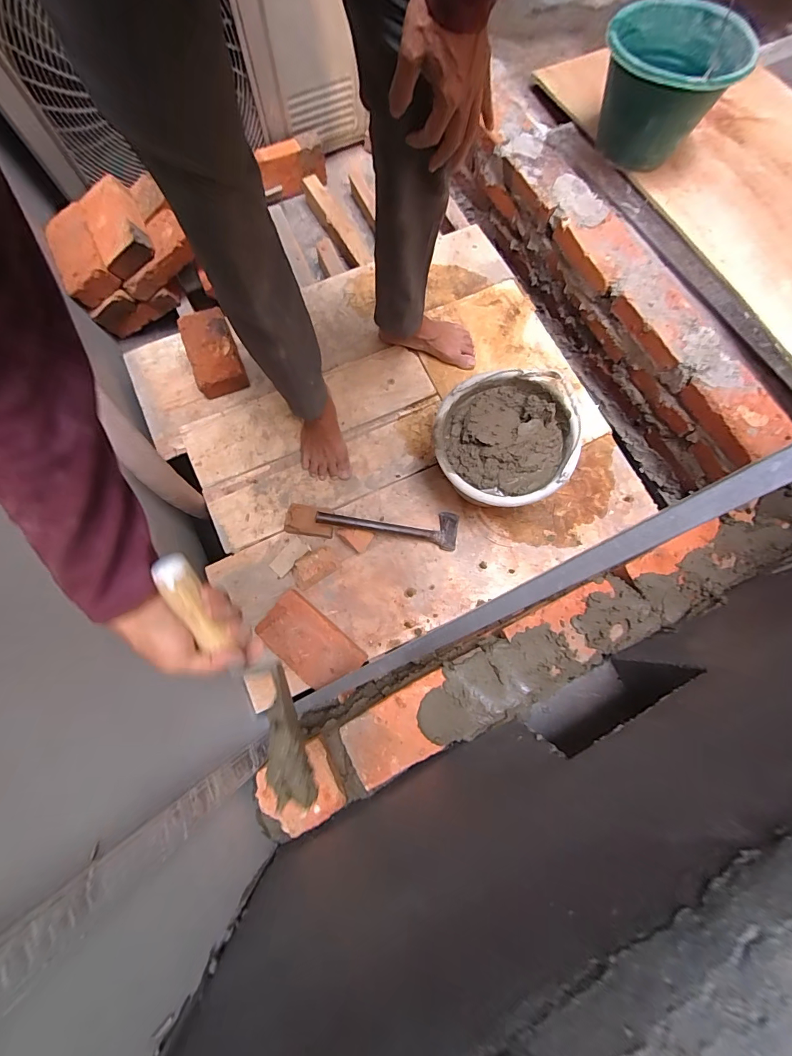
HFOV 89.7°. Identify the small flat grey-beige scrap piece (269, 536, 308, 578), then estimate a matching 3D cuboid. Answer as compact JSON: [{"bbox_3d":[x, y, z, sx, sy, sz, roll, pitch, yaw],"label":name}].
[{"bbox_3d":[-0.216,0.058,0.797,0.041,0.013,0.079,41,80,9],"label":"small flat grey-beige scrap piece"}]

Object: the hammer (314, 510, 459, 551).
[{"bbox_3d":[-0.010,-0.008,0.778,0.283,0.030,0.073,6,76,-16],"label":"hammer"}]

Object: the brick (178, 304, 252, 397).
[{"bbox_3d":[-0.411,-0.395,0.893,0.104,0.052,0.195,-22,77,-5],"label":"brick"}]

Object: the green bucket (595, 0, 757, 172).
[{"bbox_3d":[0.530,-0.895,0.812,0.248,0.158,0.212,40,79,9],"label":"green bucket"}]

